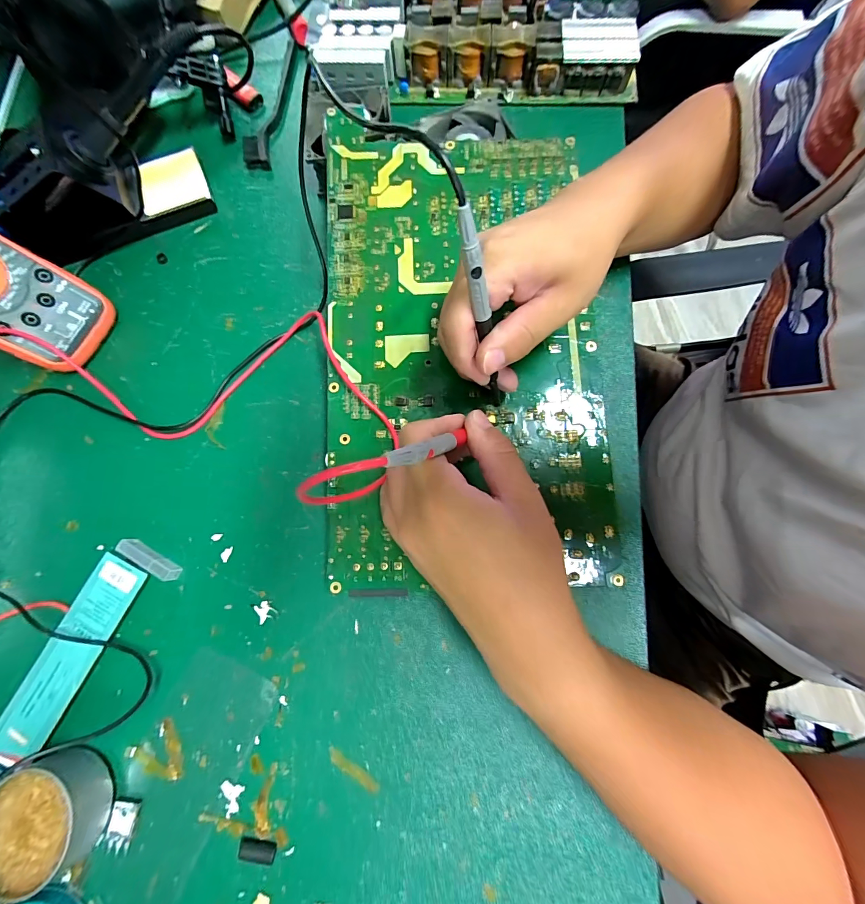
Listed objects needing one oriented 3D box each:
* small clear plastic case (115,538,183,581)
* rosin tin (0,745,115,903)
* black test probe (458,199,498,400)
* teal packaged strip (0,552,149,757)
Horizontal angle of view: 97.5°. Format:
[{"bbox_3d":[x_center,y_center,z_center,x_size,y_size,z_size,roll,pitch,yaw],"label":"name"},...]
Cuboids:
[{"bbox_3d":[-0.212,0.080,0.284,0.048,0.013,0.010,29,79,8],"label":"small clear plastic case"},{"bbox_3d":[-0.241,0.228,0.237,0.067,0.028,0.064,0,76,2],"label":"rosin tin"},{"bbox_3d":[0.030,-0.068,0.213,0.008,0.135,0.009,-40,58,-8],"label":"black test probe"},{"bbox_3d":[-0.257,0.142,0.269,0.043,0.012,0.137,23,78,7],"label":"teal packaged strip"}]

